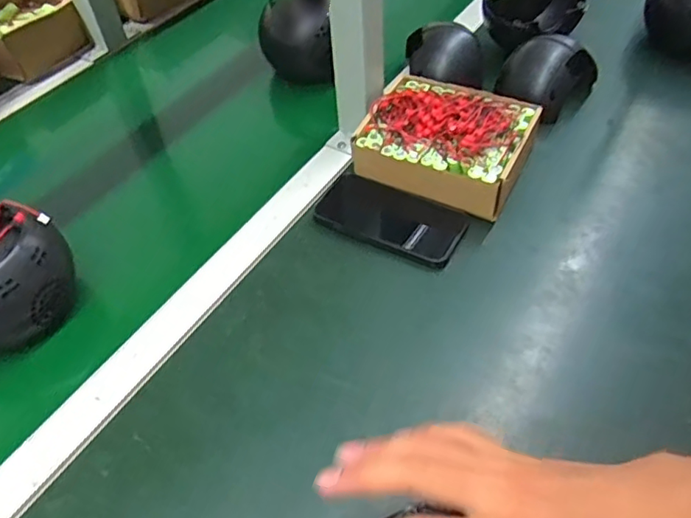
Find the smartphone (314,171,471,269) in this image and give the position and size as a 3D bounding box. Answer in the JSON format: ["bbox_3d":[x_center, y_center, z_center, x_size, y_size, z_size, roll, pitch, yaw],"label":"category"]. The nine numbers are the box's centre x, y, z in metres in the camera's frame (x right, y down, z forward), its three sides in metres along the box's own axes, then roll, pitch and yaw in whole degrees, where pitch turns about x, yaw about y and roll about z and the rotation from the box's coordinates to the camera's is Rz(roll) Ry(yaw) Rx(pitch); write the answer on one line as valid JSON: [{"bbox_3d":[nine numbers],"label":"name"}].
[{"bbox_3d":[0.045,-0.042,0.583,0.144,0.012,0.075,22,55,18],"label":"smartphone"}]

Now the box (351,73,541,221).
[{"bbox_3d":[0.107,-0.129,0.613,0.168,0.069,0.139,20,54,18],"label":"box"}]

